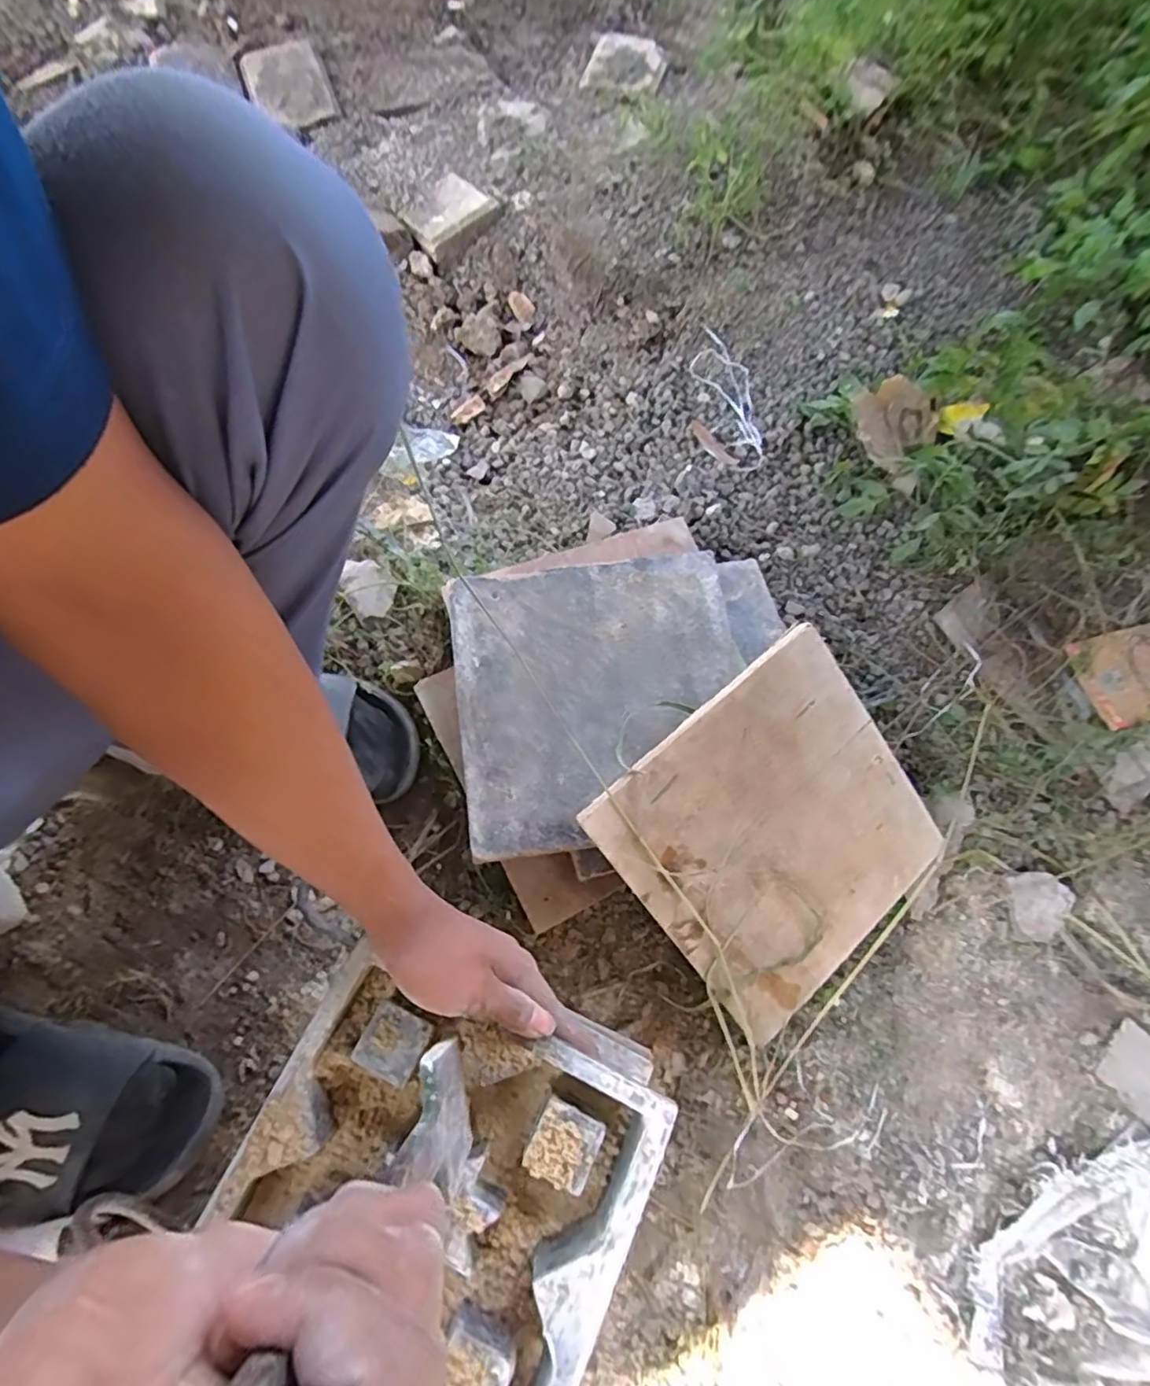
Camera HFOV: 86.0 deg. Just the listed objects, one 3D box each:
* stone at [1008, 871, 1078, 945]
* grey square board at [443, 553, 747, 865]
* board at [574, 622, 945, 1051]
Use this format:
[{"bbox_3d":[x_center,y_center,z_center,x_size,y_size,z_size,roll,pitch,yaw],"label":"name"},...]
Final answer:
[{"bbox_3d":[0.411,0.185,0.537,0.053,0.020,0.056,1,69,-3],"label":"stone"},{"bbox_3d":[0.022,0.000,0.531,0.250,0.020,0.237,-9,70,-6],"label":"grey square board"},{"bbox_3d":[0.167,0.116,0.493,0.238,0.008,0.254,-40,104,-10],"label":"board"}]

